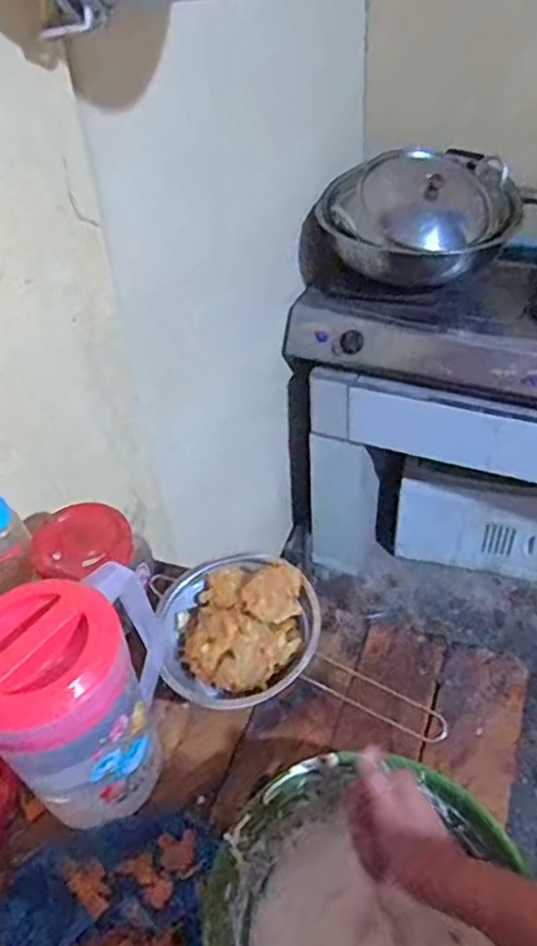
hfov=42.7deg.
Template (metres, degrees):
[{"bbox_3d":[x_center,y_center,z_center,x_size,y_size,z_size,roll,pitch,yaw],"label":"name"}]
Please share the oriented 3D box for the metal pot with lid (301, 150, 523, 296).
[{"bbox_3d":[0.308,-0.531,1.449,0.366,0.211,0.396,-3,43,2],"label":"metal pot with lid"}]

